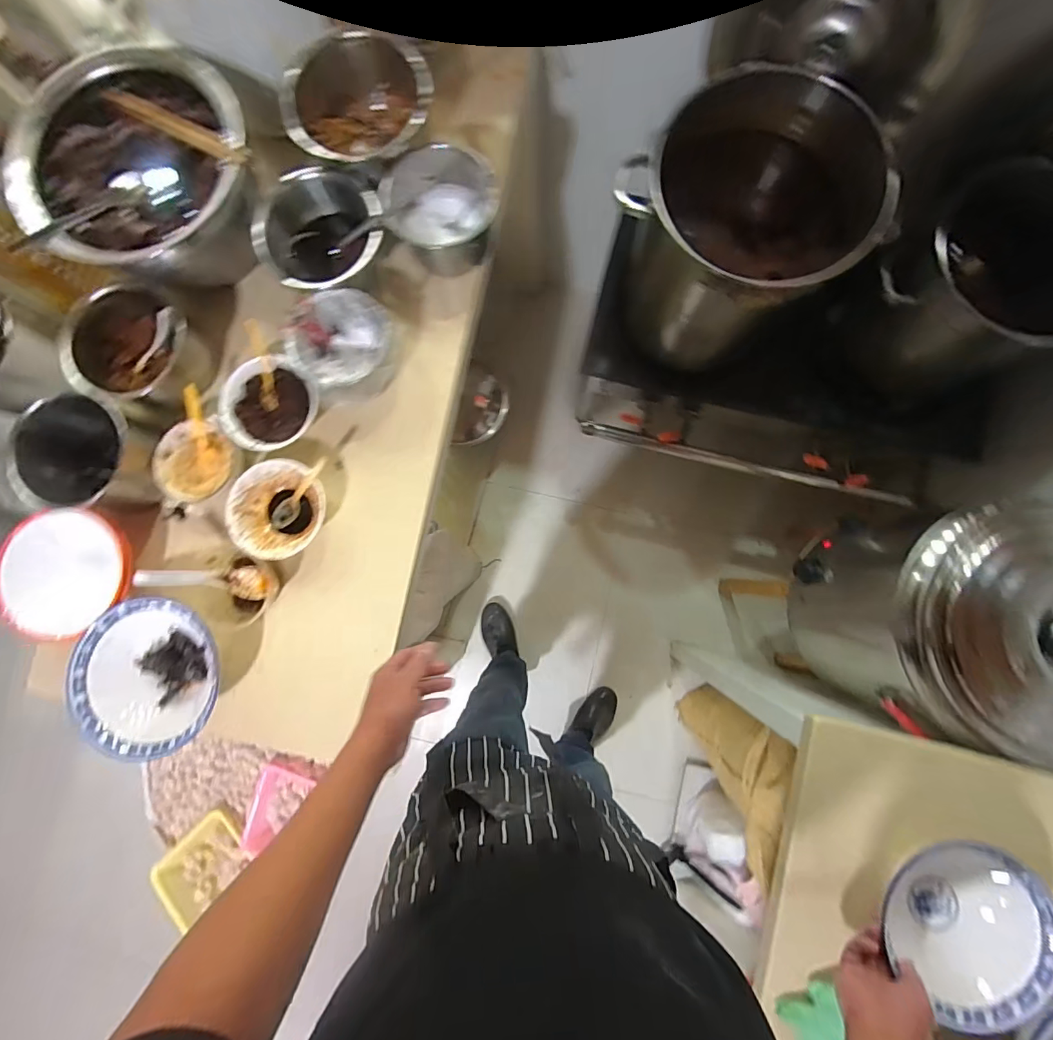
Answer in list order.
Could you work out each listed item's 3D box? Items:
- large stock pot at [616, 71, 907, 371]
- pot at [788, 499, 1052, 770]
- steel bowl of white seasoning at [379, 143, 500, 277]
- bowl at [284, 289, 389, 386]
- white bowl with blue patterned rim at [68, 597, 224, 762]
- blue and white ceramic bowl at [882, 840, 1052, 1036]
[{"bbox_3d":[0.364,-0.479,0.840,0.326,0.322,0.321,0,84,2],"label":"large stock pot"},{"bbox_3d":[0.712,0.163,0.755,0.338,0.347,0.330,0,84,2],"label":"pot"},{"bbox_3d":[-0.121,-0.439,0.668,0.146,0.089,0.130,11,84,3],"label":"steel bowl of white seasoning"},{"bbox_3d":[-0.248,-0.243,0.658,0.135,0.073,0.129,0,84,2],"label":"bowl"},{"bbox_3d":[-0.475,0.199,0.599,0.184,0.048,0.189,-13,84,0],"label":"white bowl with blue patterned rim"},{"bbox_3d":[0.515,0.483,0.565,0.184,0.070,0.194,0,84,2],"label":"blue and white ceramic bowl"}]

